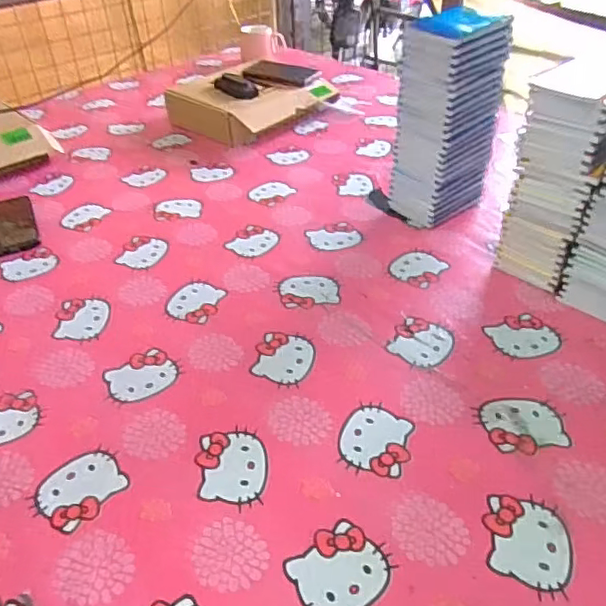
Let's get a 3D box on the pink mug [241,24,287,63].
[{"bbox_3d":[-0.106,-0.707,1.573,0.129,0.082,0.077,-10,39,-8],"label":"pink mug"}]

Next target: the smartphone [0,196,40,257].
[{"bbox_3d":[-0.473,-0.128,0.938,0.075,0.009,0.178,-19,42,-19],"label":"smartphone"}]

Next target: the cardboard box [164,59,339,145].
[{"bbox_3d":[-0.110,-0.425,1.236,0.283,0.082,0.234,-33,48,-32],"label":"cardboard box"}]

